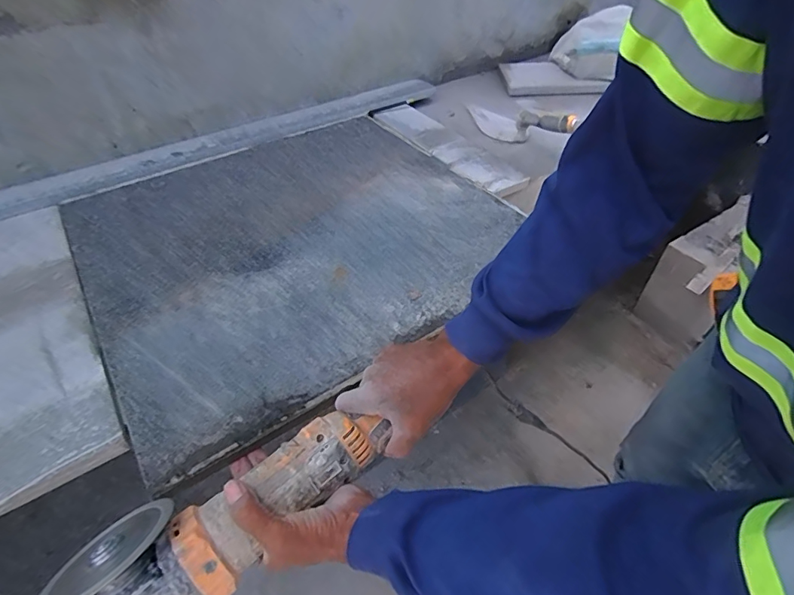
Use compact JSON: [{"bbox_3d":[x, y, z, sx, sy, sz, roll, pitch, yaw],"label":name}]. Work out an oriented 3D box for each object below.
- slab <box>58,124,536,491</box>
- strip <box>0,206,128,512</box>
[{"bbox_3d":[-0.150,-0.108,0.705,0.592,0.034,0.569,-27,49,-24],"label":"slab"},{"bbox_3d":[-0.472,0.028,0.585,0.130,0.017,0.501,-26,49,-24],"label":"strip"}]

